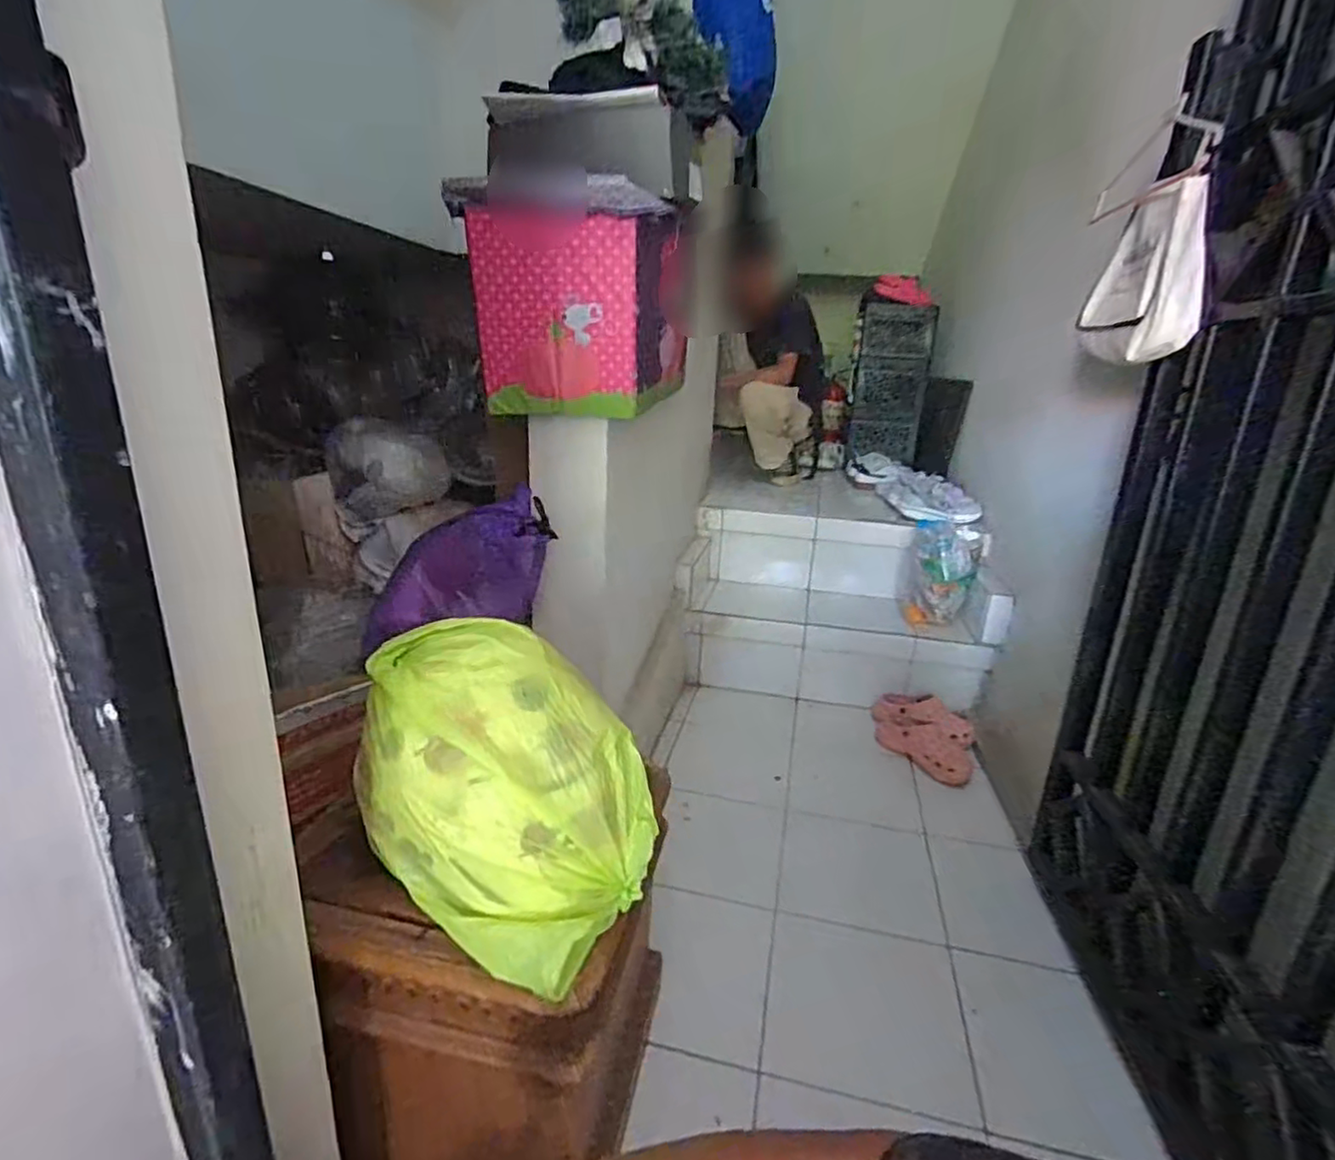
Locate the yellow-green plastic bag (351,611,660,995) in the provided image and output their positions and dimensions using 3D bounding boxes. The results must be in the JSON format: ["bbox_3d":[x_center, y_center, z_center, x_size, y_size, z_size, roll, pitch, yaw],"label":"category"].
[{"bbox_3d":[-0.150,0.175,0.607,0.252,0.218,0.189,14,21,28],"label":"yellow-green plastic bag"}]

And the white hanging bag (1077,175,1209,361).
[{"bbox_3d":[0.601,-0.381,0.828,0.050,0.191,0.253,7,19,12],"label":"white hanging bag"}]

